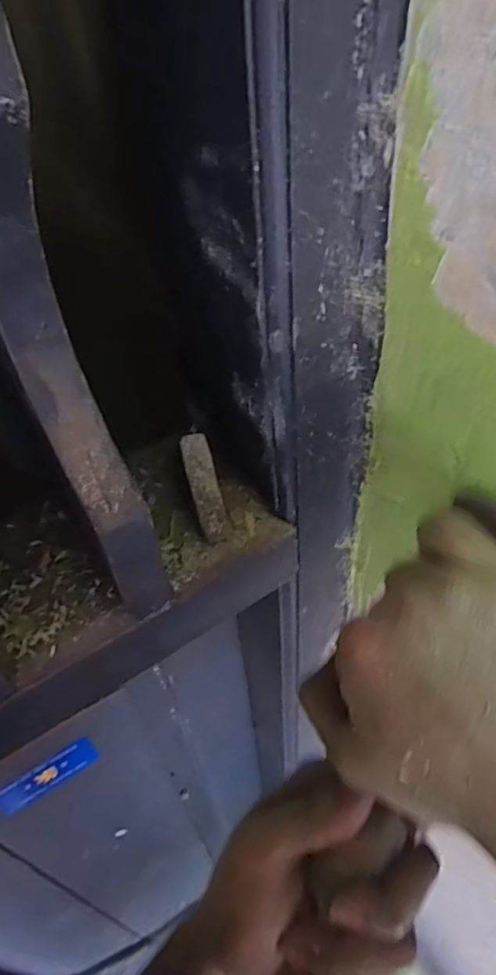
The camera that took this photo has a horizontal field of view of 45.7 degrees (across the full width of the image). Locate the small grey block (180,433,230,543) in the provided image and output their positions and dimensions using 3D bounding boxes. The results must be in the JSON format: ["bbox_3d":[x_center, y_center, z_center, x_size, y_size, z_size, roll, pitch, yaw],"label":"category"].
[{"bbox_3d":[-0.021,0.000,0.287,0.014,0.052,0.013,-14,3,-7],"label":"small grey block"}]

